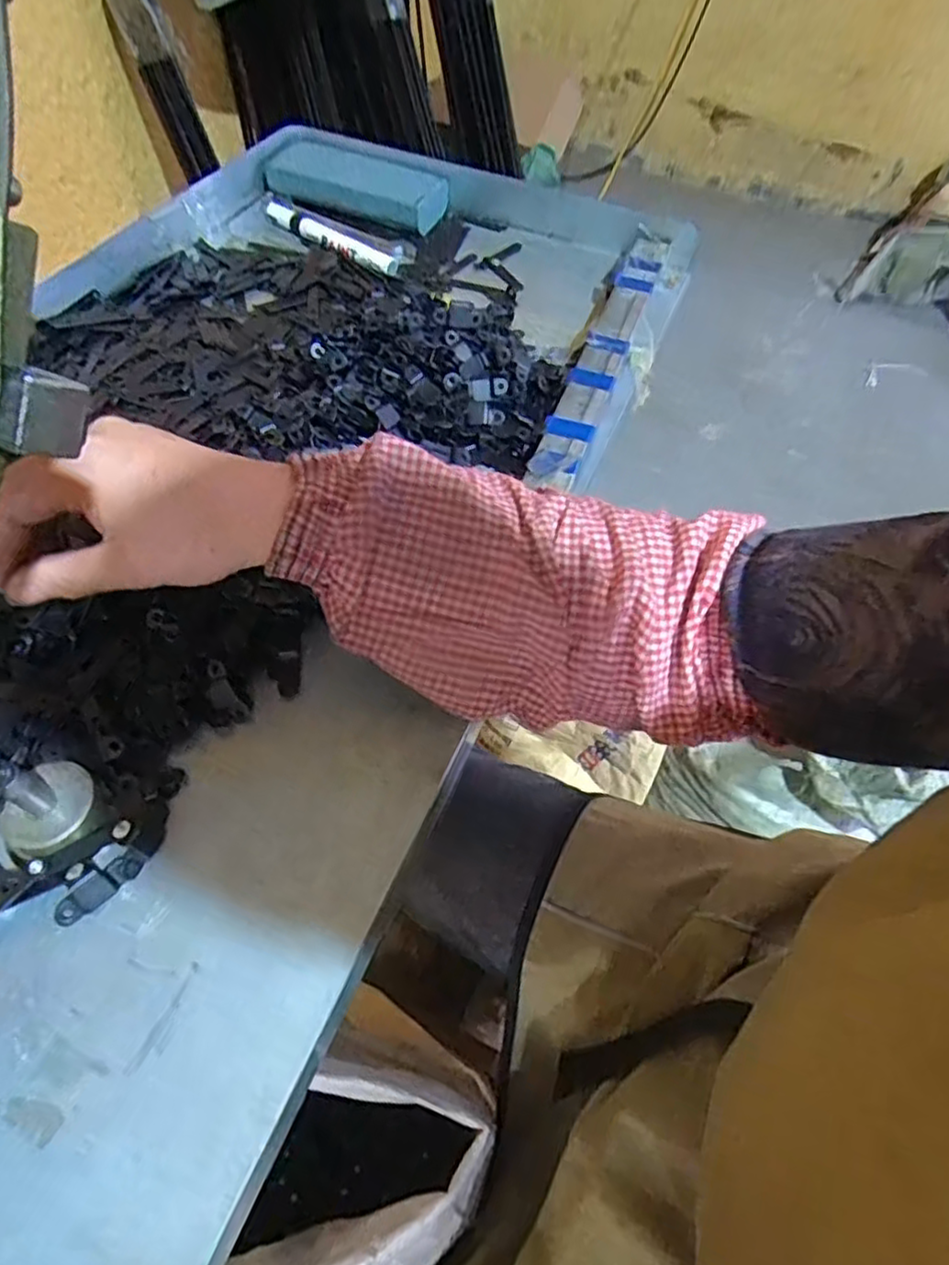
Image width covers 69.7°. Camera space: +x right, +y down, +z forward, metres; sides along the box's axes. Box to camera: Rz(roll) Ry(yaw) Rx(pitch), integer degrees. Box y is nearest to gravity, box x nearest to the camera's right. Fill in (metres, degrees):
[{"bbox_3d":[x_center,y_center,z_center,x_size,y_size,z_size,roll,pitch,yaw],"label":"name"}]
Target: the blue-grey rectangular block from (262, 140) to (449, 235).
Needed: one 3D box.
[{"bbox_3d":[-0.106,-0.405,0.614,0.163,0.023,0.061,20,57,10],"label":"blue-grey rectangular block"}]

